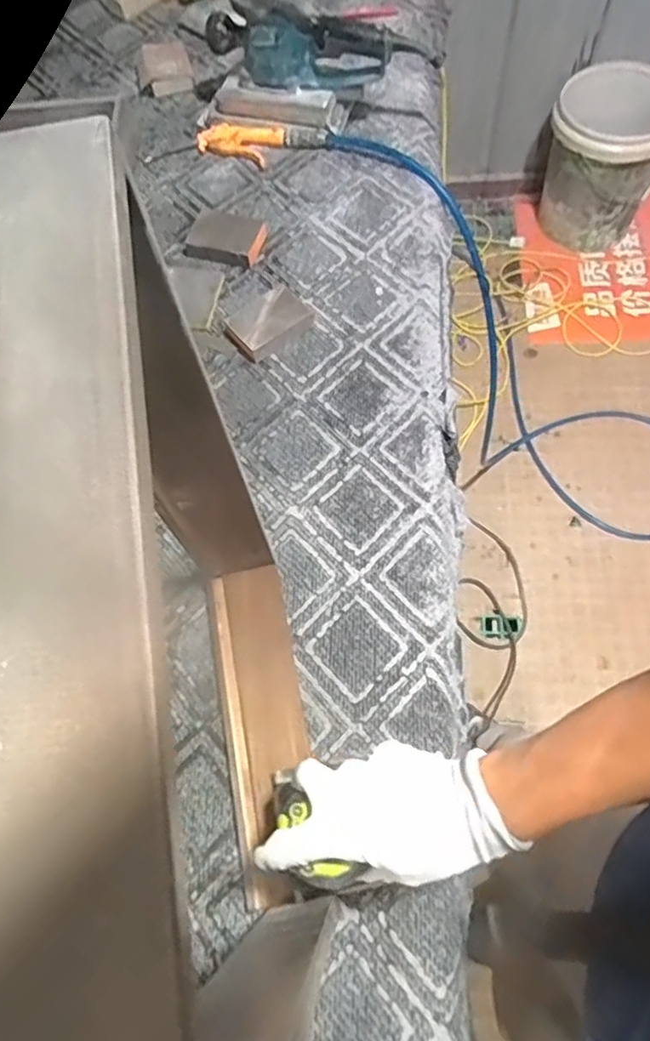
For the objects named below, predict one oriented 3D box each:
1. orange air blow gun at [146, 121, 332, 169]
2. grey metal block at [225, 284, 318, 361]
[{"bbox_3d":[-0.139,-0.605,0.986,0.273,0.031,0.066,3,67,7],"label":"orange air blow gun"},{"bbox_3d":[-0.071,-0.271,0.829,0.114,0.039,0.075,-38,68,-11],"label":"grey metal block"}]

